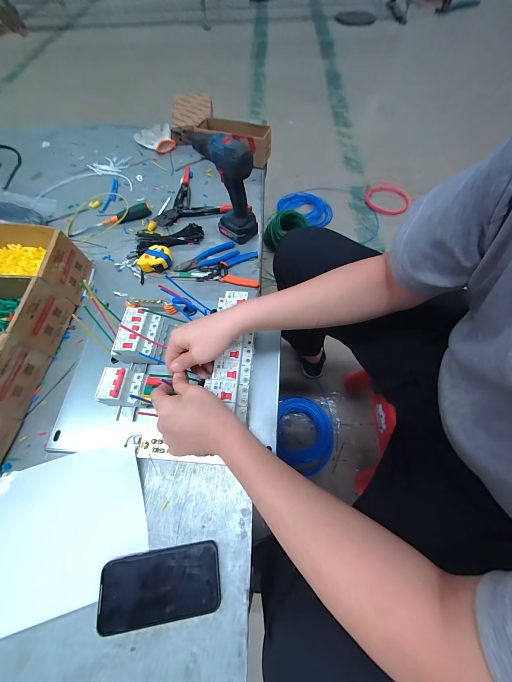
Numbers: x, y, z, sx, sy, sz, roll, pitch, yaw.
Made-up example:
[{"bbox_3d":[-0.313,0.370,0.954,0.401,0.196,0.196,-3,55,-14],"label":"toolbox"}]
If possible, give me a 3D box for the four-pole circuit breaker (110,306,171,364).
[{"bbox_3d":[-0.222,-0.007,0.504,0.071,0.080,0.094,3,63,4],"label":"four-pole circuit breaker"}]

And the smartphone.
[{"bbox_3d":[-0.134,0.341,0.362,0.161,0.014,0.079,-6,58,-6],"label":"smartphone"}]

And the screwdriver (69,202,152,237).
[{"bbox_3d":[-0.411,-0.344,0.729,0.229,0.027,0.040,-16,63,-6],"label":"screwdriver"}]

